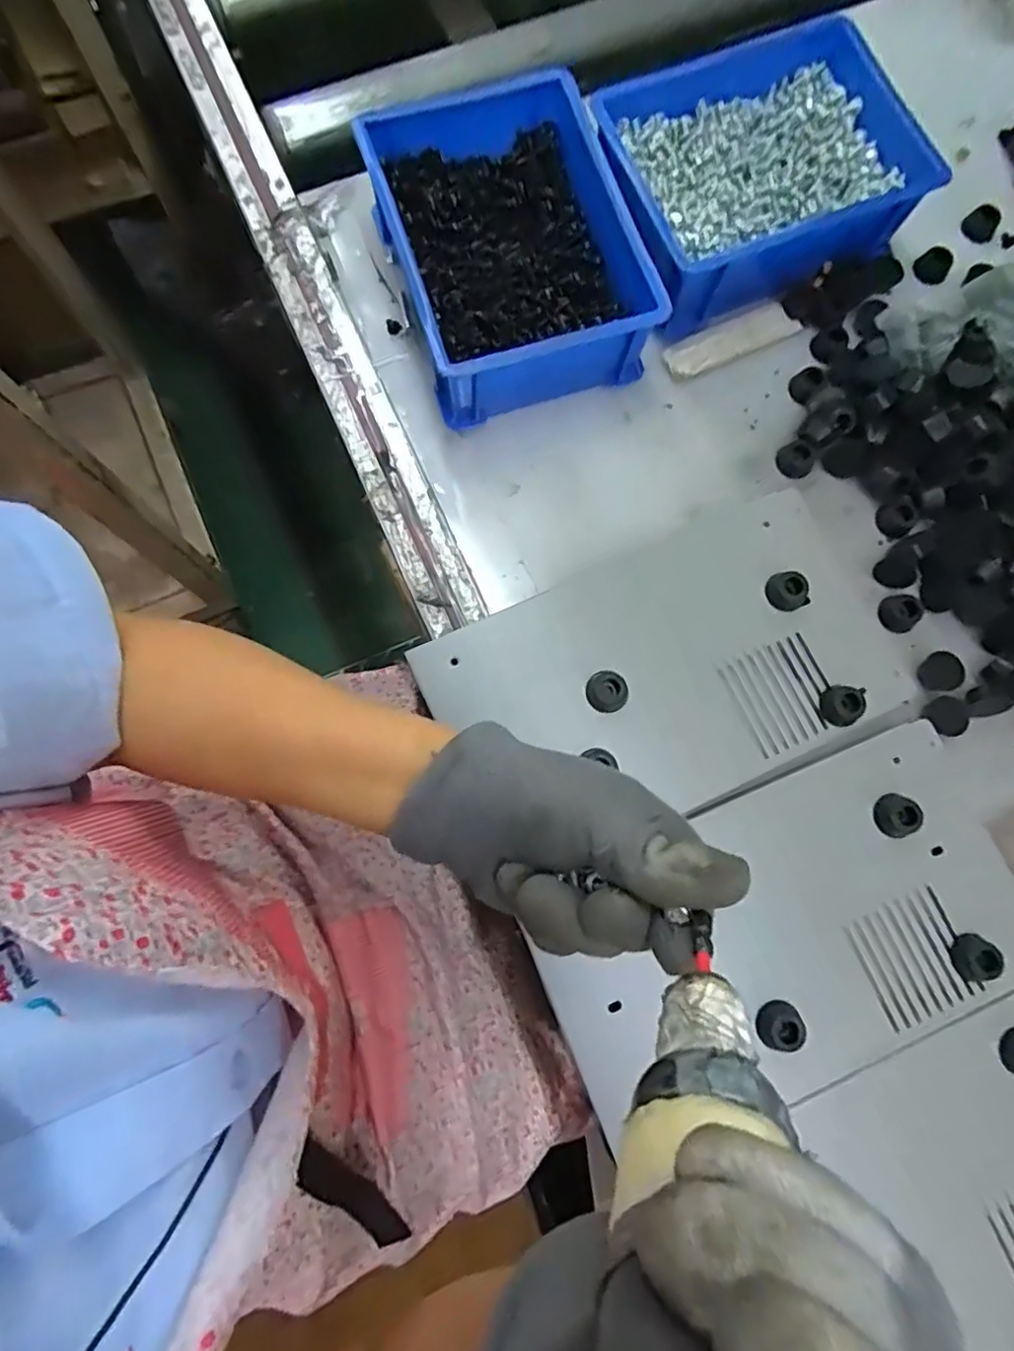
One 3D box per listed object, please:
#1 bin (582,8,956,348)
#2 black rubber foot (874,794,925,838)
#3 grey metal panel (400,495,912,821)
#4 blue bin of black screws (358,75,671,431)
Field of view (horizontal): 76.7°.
[{"bbox_3d":[0.164,-0.340,0.438,0.201,0.061,0.158,-24,80,-5],"label":"bin"},{"bbox_3d":[0.225,0.081,0.368,0.023,0.014,0.021,0,79,0],"label":"black rubber foot"},{"bbox_3d":[0.098,-0.002,0.386,0.269,0.019,0.153,-24,80,-5],"label":"grey metal panel"},{"bbox_3d":[0.003,-0.278,0.424,0.150,0.065,0.192,-18,79,-4],"label":"blue bin of black screws"}]

